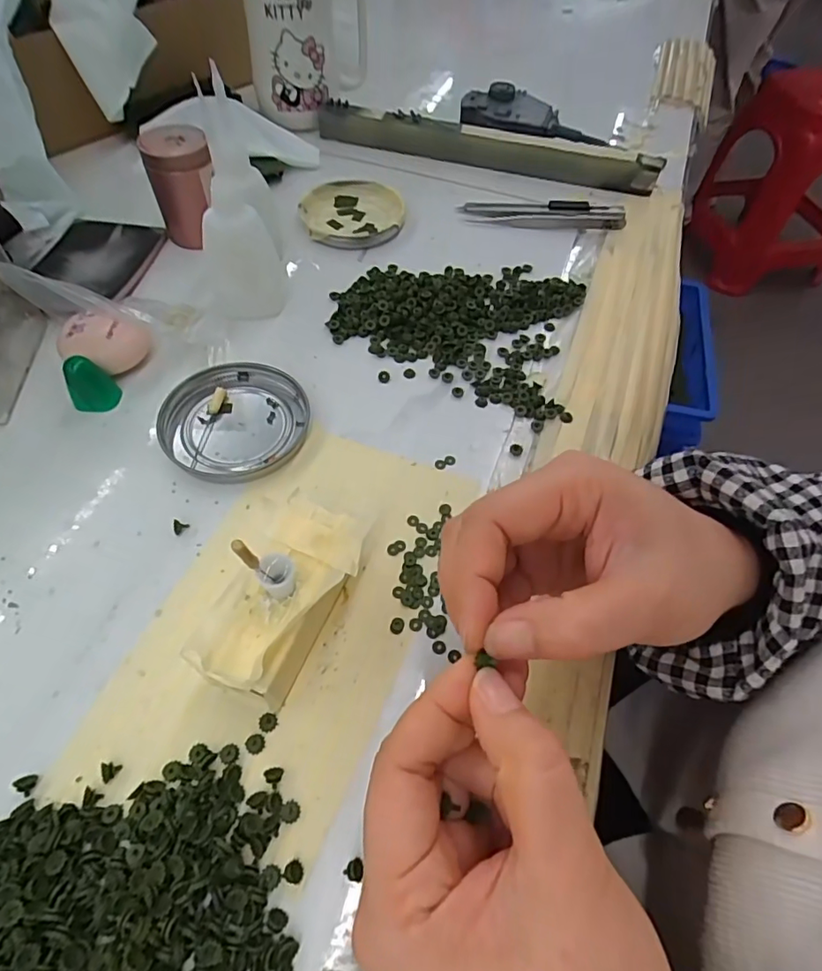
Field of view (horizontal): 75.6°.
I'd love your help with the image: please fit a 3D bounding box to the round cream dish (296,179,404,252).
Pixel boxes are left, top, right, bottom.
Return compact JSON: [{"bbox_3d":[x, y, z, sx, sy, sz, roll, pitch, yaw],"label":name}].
[{"bbox_3d":[-0.046,-0.215,0.415,0.077,0.008,0.084,-1,57,-4],"label":"round cream dish"}]

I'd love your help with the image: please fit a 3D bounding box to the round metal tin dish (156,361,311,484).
[{"bbox_3d":[-0.097,-0.037,0.294,0.074,0.010,0.076,2,57,-3],"label":"round metal tin dish"}]

